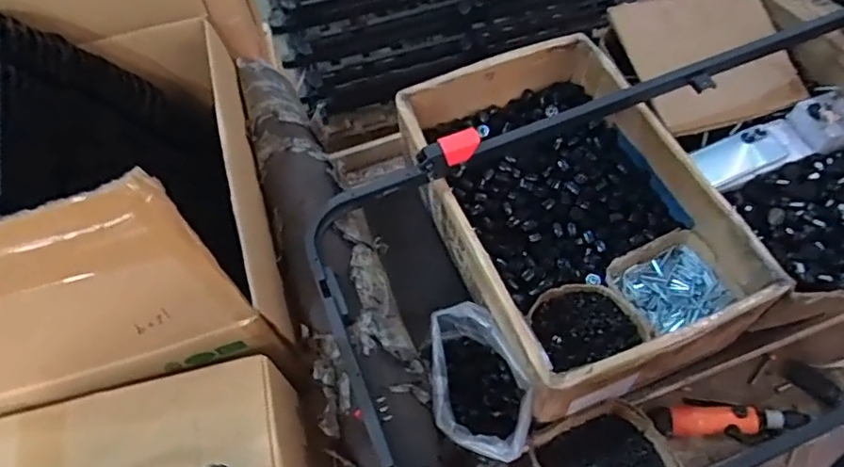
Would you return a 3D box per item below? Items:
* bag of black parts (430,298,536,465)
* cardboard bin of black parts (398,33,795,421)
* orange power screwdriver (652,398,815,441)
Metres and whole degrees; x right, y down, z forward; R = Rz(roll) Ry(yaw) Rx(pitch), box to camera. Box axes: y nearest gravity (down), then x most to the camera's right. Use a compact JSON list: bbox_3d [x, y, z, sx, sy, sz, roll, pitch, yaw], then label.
[{"bbox_3d":[0.078,0.201,0.786,0.124,0.119,0.194,-3,58,3],"label":"bag of black parts"},{"bbox_3d":[0.212,-0.040,0.893,0.350,0.137,0.528,-22,59,-9],"label":"cardboard bin of black parts"},{"bbox_3d":[0.429,0.264,0.842,0.210,0.042,0.052,3,59,6],"label":"orange power screwdriver"}]

